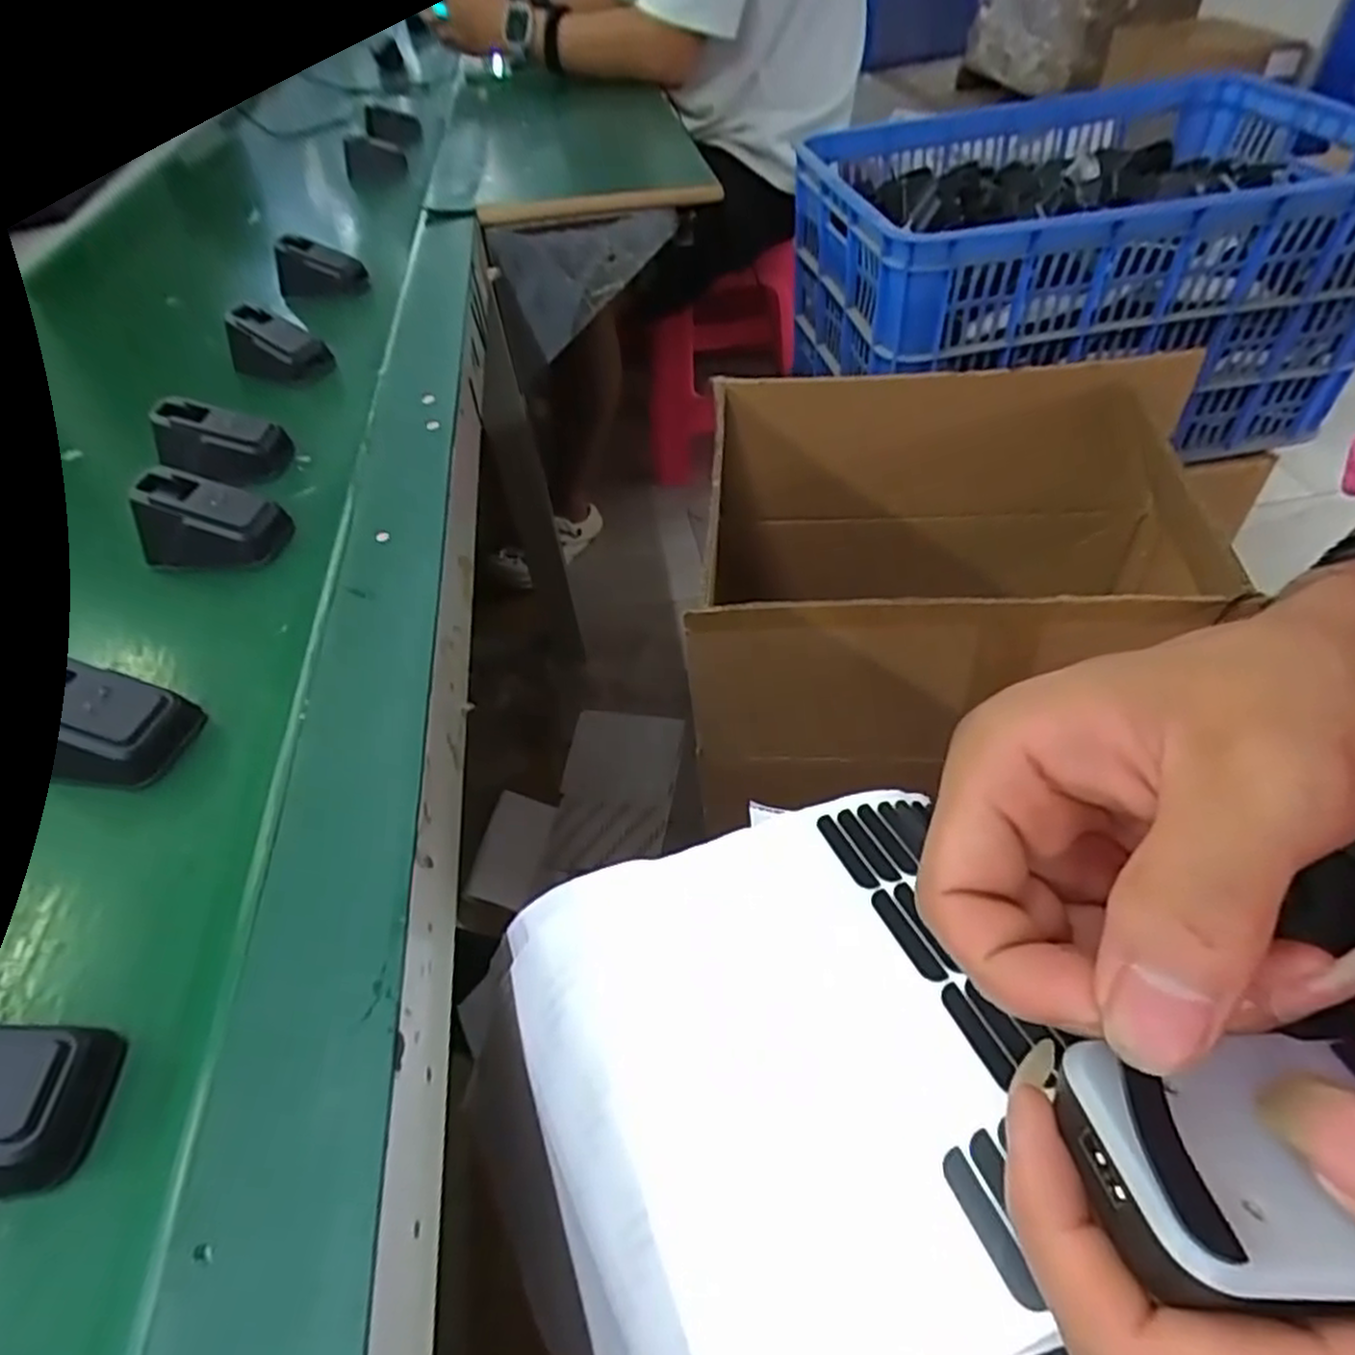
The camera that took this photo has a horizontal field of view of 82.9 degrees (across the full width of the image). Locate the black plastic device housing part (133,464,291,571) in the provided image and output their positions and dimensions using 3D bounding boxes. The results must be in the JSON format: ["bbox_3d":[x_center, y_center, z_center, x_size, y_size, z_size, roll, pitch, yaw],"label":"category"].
[{"bbox_3d":[-0.243,-0.082,0.396,0.063,0.037,0.039,-4,48,3],"label":"black plastic device housing part"}]

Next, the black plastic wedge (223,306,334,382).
[{"bbox_3d":[-0.289,-0.240,0.552,0.069,0.035,0.050,16,51,19],"label":"black plastic wedge"}]

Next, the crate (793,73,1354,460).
[{"bbox_3d":[0.452,-0.500,0.931,0.553,0.260,0.426,-8,48,-1],"label":"crate"}]

